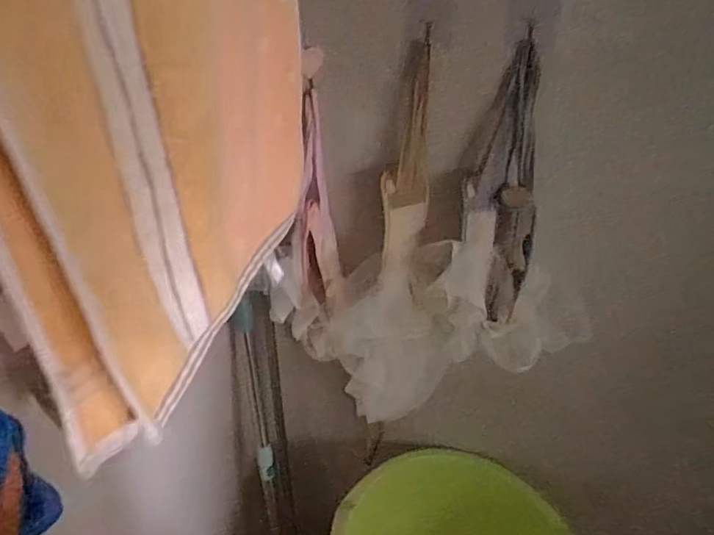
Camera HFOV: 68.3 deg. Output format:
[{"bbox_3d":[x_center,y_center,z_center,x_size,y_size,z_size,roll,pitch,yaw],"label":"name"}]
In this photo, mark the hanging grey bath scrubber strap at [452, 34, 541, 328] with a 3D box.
[{"bbox_3d":[0.186,-0.088,0.674,0.095,0.327,0.078,6,36,5],"label":"hanging grey bath scrubber strap"}]

